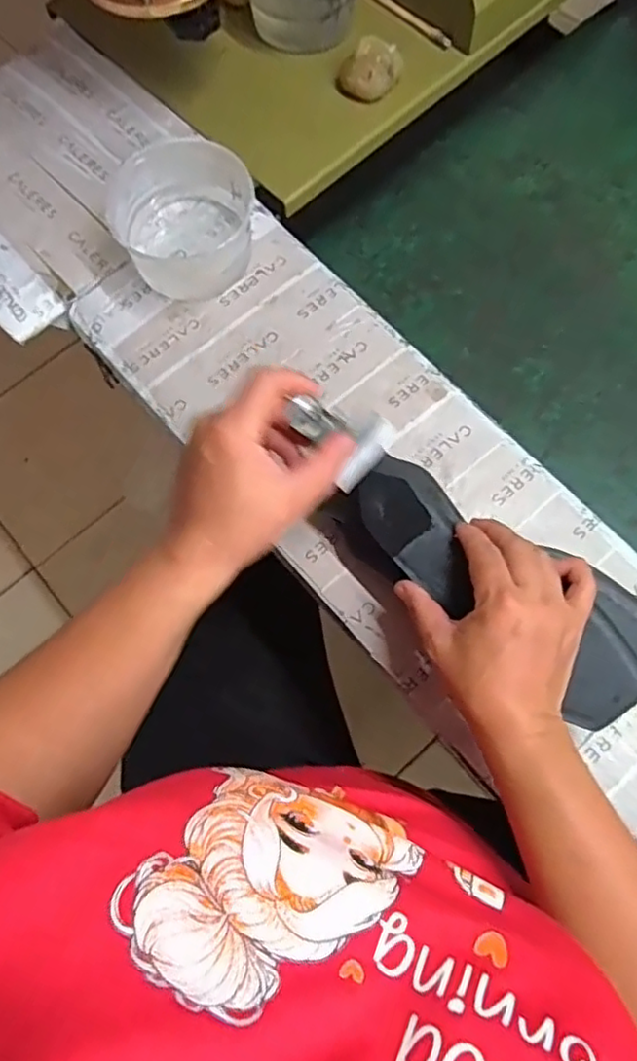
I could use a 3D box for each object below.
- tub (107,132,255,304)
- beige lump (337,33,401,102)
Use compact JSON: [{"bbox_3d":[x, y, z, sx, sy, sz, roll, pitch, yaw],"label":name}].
[{"bbox_3d":[-0.113,-0.264,0.546,0.120,0.059,0.125,0,73,2],"label":"tub"},{"bbox_3d":[0.048,-0.431,0.601,0.051,0.036,0.049,39,78,13],"label":"beige lump"}]

